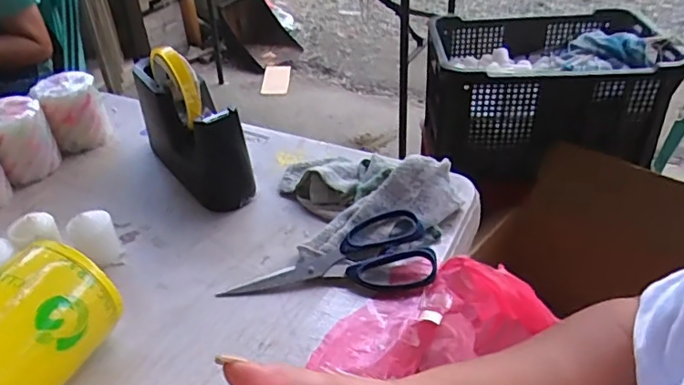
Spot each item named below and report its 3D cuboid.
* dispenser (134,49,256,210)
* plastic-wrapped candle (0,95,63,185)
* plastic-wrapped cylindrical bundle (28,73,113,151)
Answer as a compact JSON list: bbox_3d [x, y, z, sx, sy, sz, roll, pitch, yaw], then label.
[{"bbox_3d":[-0.161,-0.073,0.578,0.056,0.131,0.169,-26,43,-28],"label":"dispenser"},{"bbox_3d":[-0.358,-0.059,0.613,0.066,0.077,0.059,-18,39,-20],"label":"plastic-wrapped candle"},{"bbox_3d":[-0.321,-0.096,0.661,0.068,0.079,0.054,-14,38,-16],"label":"plastic-wrapped cylindrical bundle"}]

